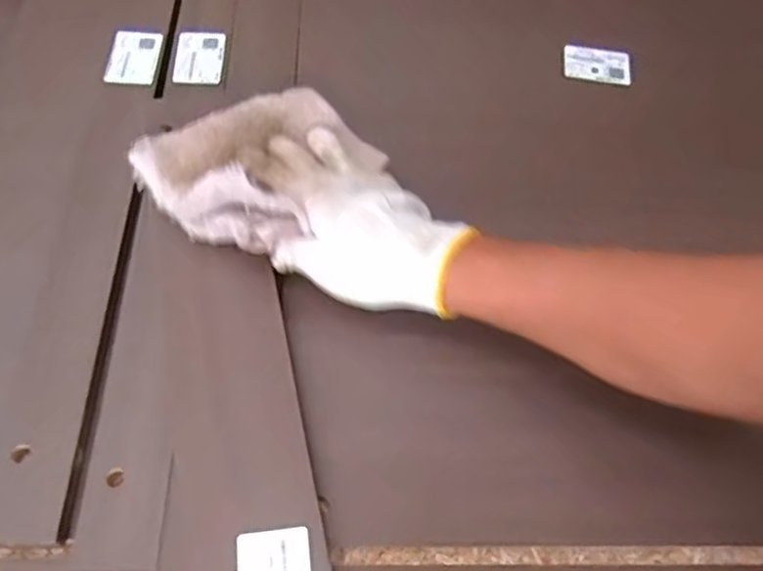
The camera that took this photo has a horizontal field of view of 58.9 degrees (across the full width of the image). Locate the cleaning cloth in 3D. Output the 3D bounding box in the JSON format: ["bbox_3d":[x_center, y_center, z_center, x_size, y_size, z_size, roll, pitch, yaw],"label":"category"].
[{"bbox_3d":[-0.083,-0.096,0.479,0.163,0.064,0.134,-32,68,-20],"label":"cleaning cloth"}]

